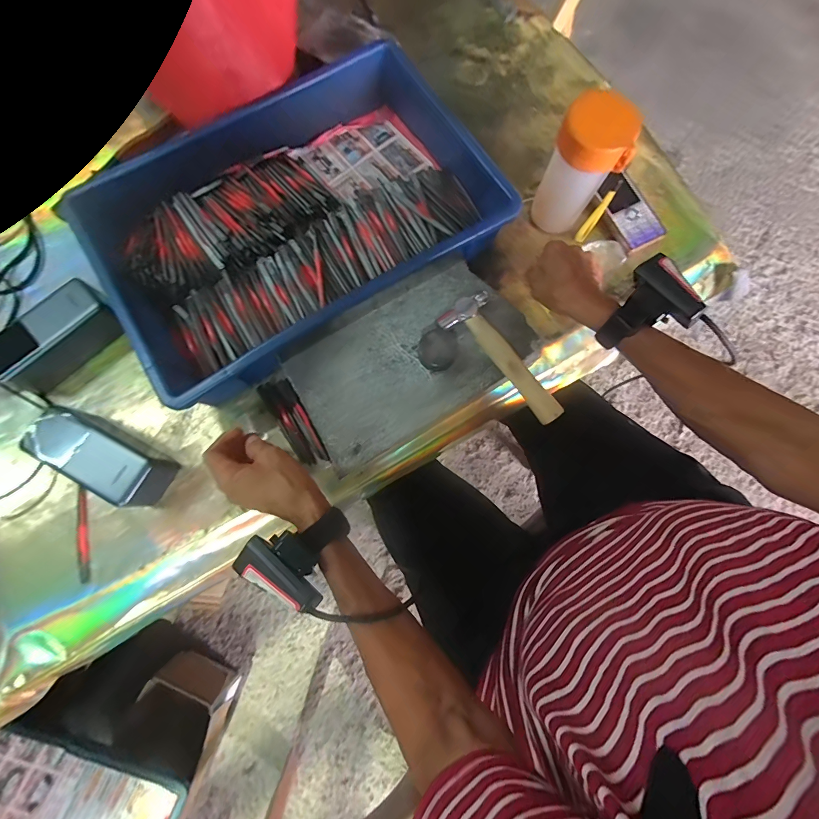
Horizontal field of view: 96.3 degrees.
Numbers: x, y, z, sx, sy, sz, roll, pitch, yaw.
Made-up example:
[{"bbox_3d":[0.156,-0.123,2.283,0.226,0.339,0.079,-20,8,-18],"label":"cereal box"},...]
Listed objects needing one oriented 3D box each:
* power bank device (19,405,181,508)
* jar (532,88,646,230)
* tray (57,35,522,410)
[{"bbox_3d":[-0.313,0.050,0.382,0.138,0.054,0.054,28,79,6],"label":"power bank device"},{"bbox_3d":[0.186,-0.262,0.398,0.070,0.140,0.070,0,78,0],"label":"jar"},{"bbox_3d":[-0.127,-0.218,0.429,0.412,0.071,0.281,-32,80,-6],"label":"tray"}]

